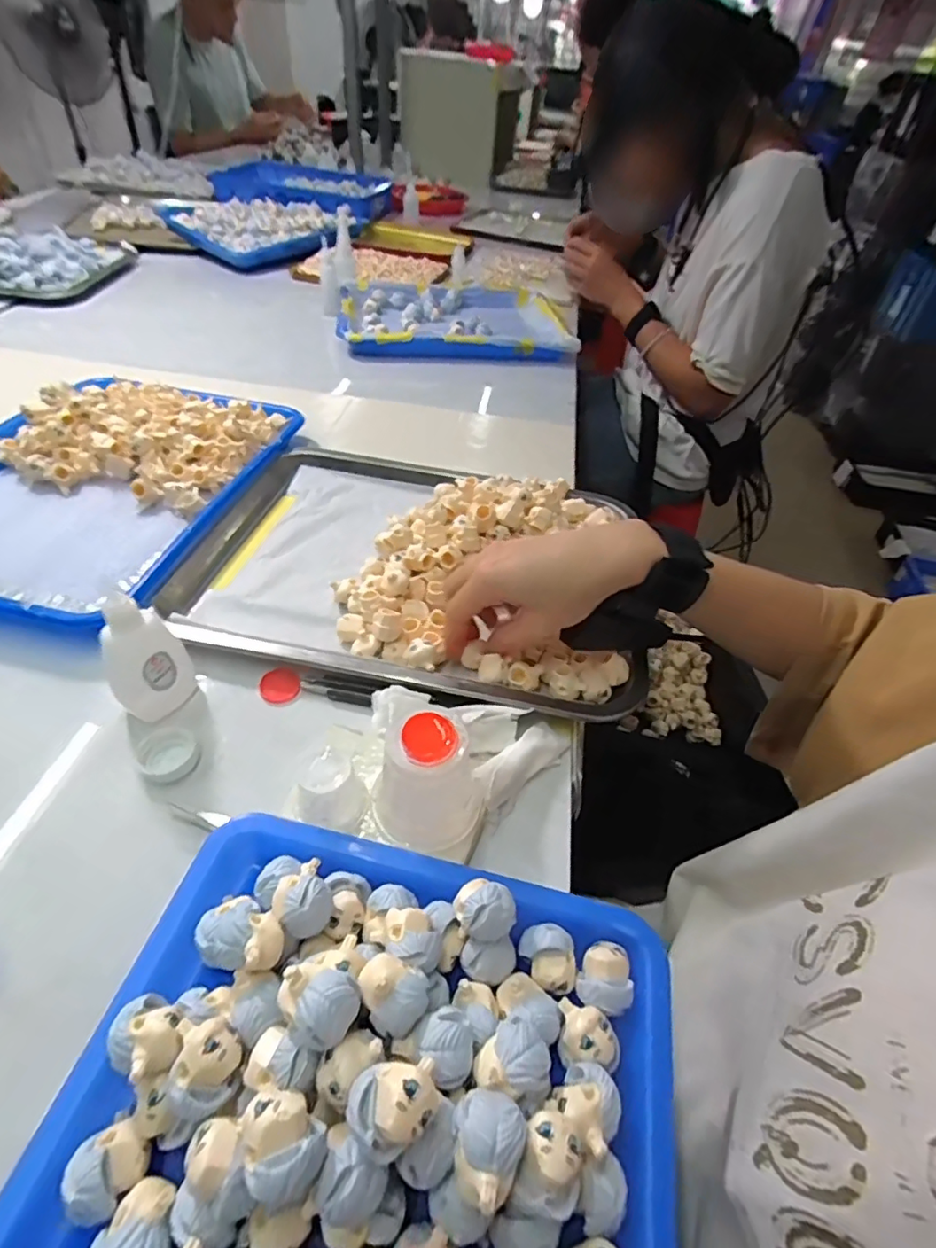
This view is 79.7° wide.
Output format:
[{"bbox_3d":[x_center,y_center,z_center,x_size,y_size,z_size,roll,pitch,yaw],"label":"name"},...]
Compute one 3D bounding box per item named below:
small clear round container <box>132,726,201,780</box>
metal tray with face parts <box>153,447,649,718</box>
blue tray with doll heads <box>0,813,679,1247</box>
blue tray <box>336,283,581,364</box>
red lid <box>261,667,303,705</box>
[{"bbox_3d":[-0.170,0.074,0.319,0.031,0.008,0.034,3,46,-3],"label":"small clear round container"},{"bbox_3d":[-0.035,-0.061,0.444,0.345,0.040,0.264,10,46,4],"label":"metal tray with face parts"},{"bbox_3d":[-0.033,0.166,0.204,0.218,0.060,0.168,13,46,6],"label":"blue tray with doll heads"},{"bbox_3d":[-0.023,-0.464,0.854,0.334,0.031,0.259,-2,46,-8],"label":"blue tray"},{"bbox_3d":[-0.121,0.040,0.361,0.024,0.004,0.027,-25,53,-27],"label":"red lid"}]

